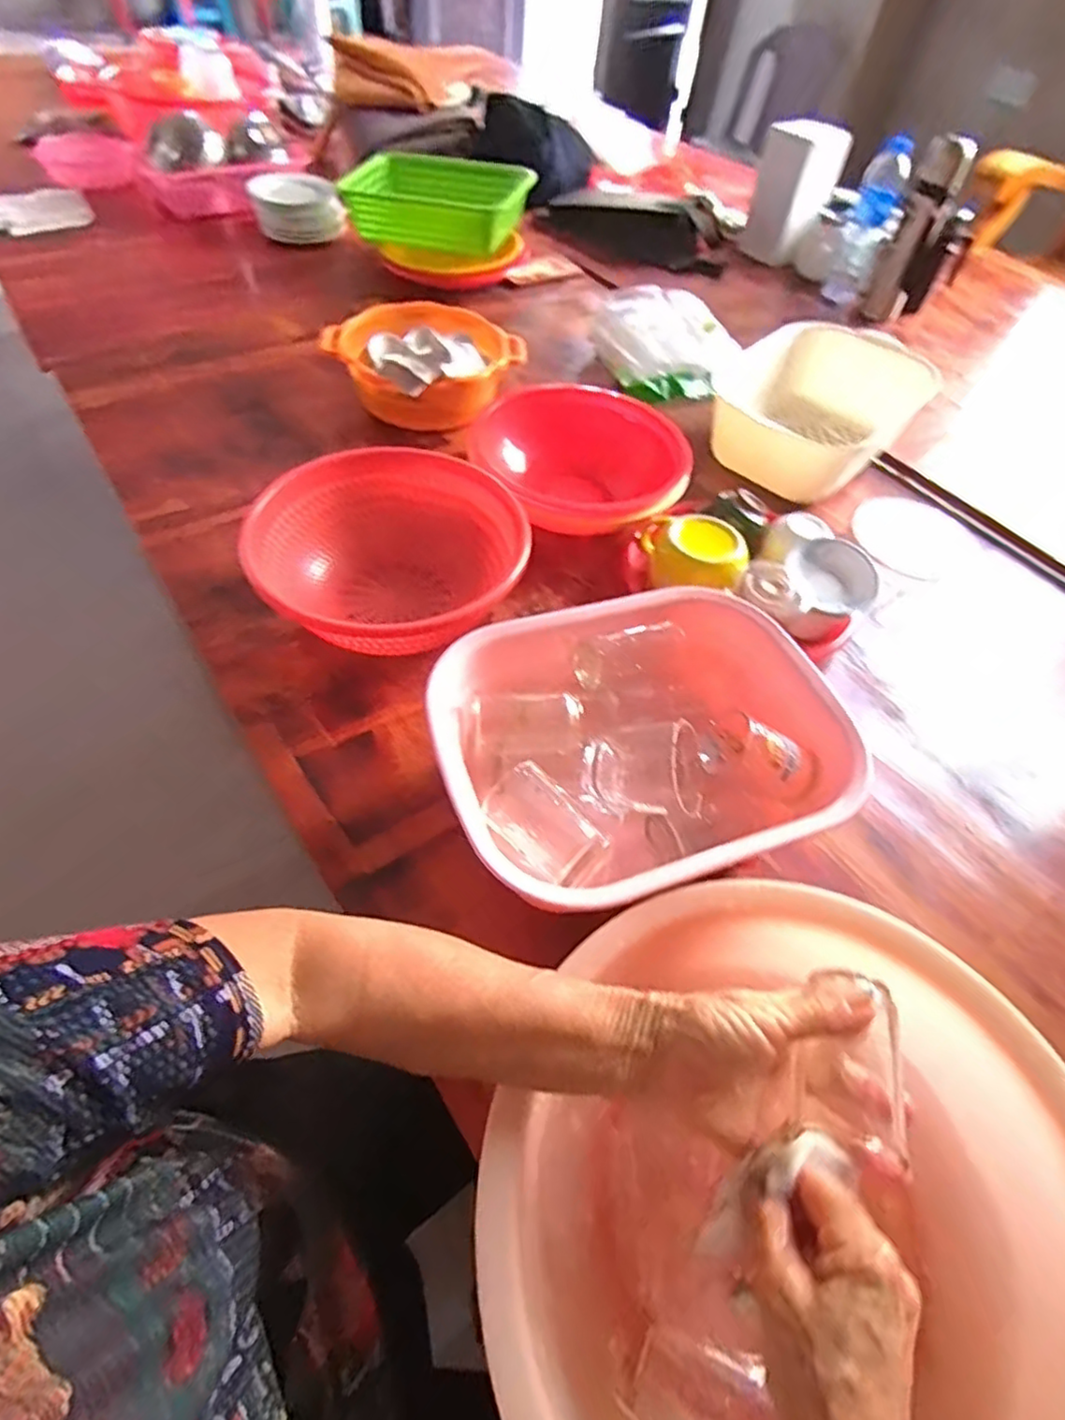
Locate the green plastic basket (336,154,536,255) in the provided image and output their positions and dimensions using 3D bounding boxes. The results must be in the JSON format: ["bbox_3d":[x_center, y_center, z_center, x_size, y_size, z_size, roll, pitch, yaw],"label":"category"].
[{"bbox_3d":[-0.176,-0.903,1.148,0.331,0.088,0.184,20,54,8],"label":"green plastic basket"}]

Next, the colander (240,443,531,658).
[{"bbox_3d":[-0.142,-0.146,0.644,0.241,0.095,0.260,-8,55,-12],"label":"colander"}]

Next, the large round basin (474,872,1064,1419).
[{"bbox_3d":[0.136,0.278,0.351,0.321,0.111,0.306,3,54,-4],"label":"large round basin"}]

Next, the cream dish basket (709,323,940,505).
[{"bbox_3d":[0.374,-0.394,0.850,0.211,0.118,0.222,34,58,18],"label":"cream dish basket"}]

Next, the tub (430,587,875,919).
[{"bbox_3d":[0.086,0.030,0.506,0.292,0.097,0.234,-15,57,-17],"label":"tub"}]

